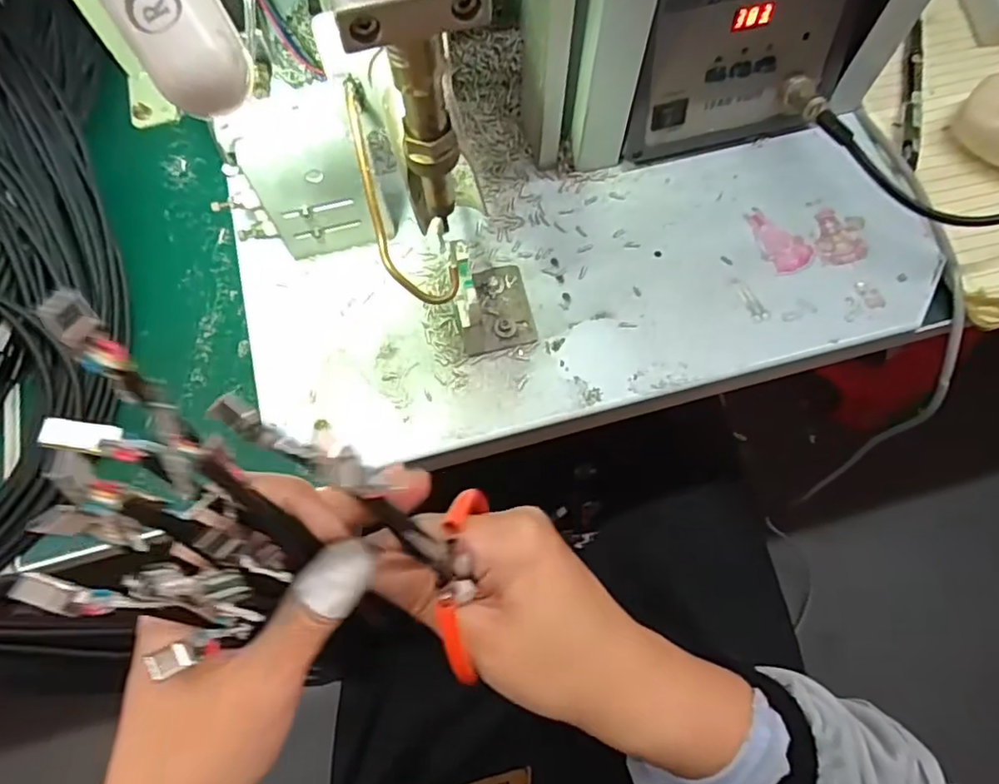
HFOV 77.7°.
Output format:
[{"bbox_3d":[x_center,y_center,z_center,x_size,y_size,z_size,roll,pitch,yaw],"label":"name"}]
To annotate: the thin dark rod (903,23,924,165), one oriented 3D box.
[{"bbox_3d":[0.269,-0.195,0.403,0.010,0.007,0.123,14,72,6],"label":"thin dark rod"}]

